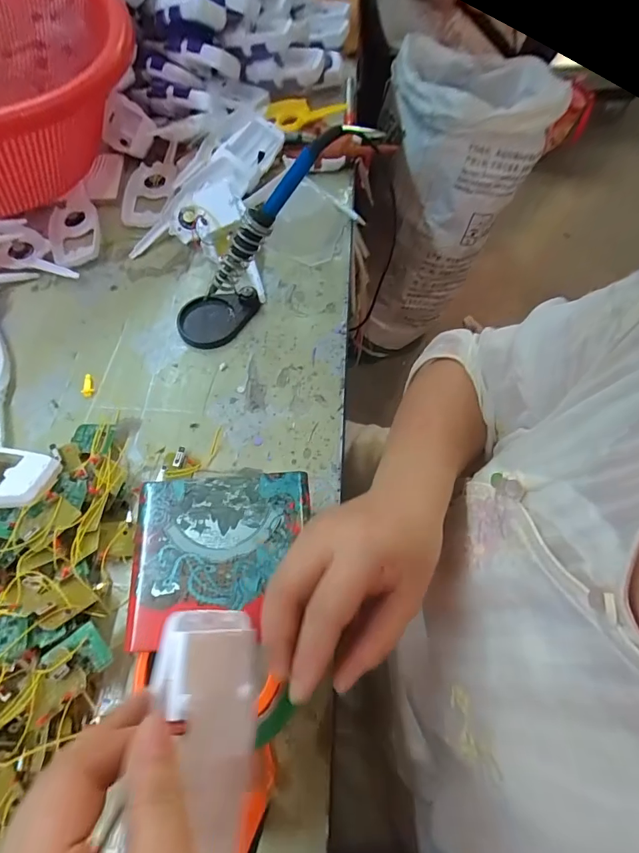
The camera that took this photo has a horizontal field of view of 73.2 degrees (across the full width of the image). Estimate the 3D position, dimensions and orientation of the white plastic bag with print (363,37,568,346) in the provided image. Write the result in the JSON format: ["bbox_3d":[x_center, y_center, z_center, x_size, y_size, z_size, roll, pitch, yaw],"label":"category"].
[{"bbox_3d":[0.254,-0.466,1.003,0.322,0.626,0.238,18,42,7],"label":"white plastic bag with print"}]

